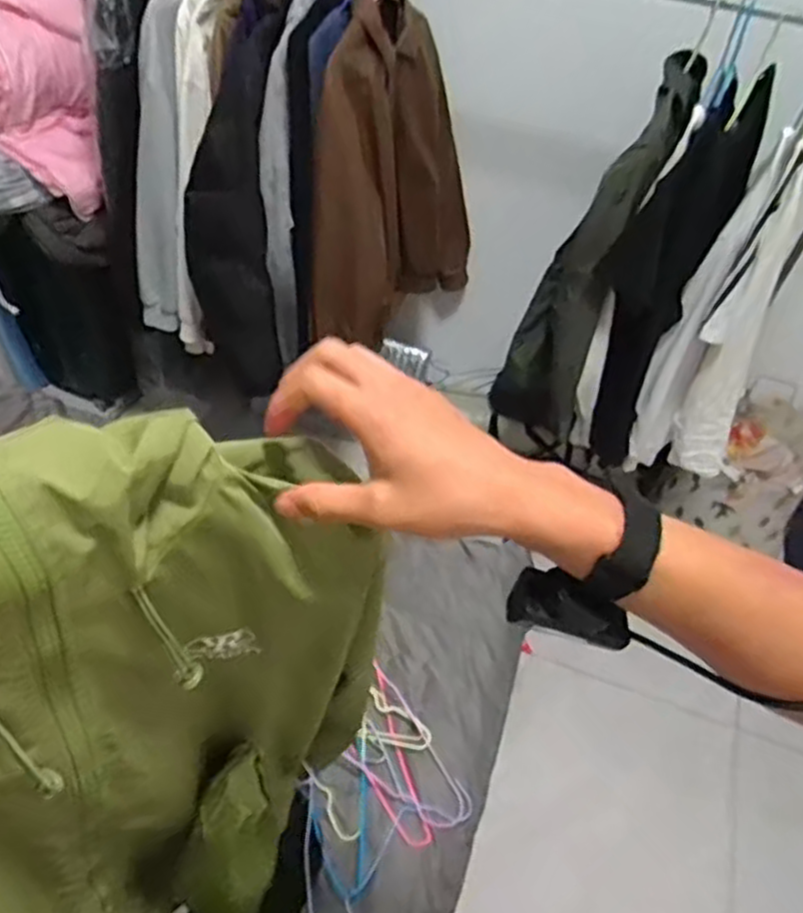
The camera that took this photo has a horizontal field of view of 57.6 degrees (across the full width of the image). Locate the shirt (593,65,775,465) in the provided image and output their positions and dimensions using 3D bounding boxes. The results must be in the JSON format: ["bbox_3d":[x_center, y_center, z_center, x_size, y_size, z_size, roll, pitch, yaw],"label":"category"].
[{"bbox_3d":[0.562,-0.379,1.582,0.156,0.696,0.484,24,48,16],"label":"shirt"}]

